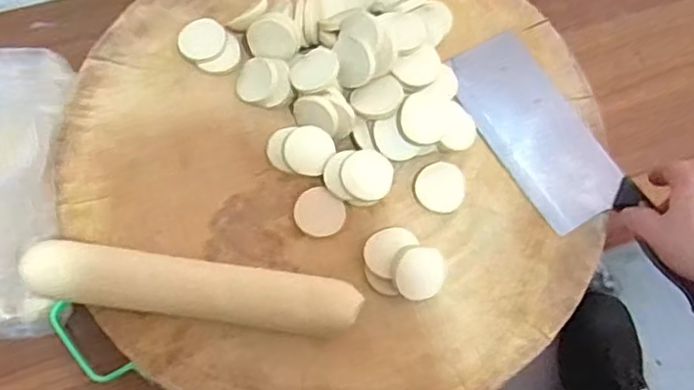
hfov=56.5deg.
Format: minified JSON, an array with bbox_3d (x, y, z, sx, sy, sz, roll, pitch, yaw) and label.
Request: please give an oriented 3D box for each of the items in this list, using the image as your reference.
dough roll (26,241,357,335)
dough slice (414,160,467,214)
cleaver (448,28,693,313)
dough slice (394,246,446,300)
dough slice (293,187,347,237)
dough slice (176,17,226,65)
[{"bbox_3d":[-0.113,0.074,0.483,0.240,0.042,0.039,9,69,1],"label":"dough roll"},{"bbox_3d":[0.079,-0.008,0.540,0.041,0.010,0.041,1,69,-2],"label":"dough slice"},{"bbox_3d":[0.194,-0.014,0.547,0.079,0.027,0.296,-31,71,-13],"label":"cleaver"},{"bbox_3d":[0.057,0.060,0.500,0.040,0.007,0.039,1,85,-15],"label":"dough slice"},{"bbox_3d":[-0.022,0.014,0.528,0.040,0.009,0.041,1,69,-2],"label":"dough slice"},{"bbox_3d":[-0.128,-0.138,0.575,0.039,0.006,0.041,0,88,0],"label":"dough slice"}]

